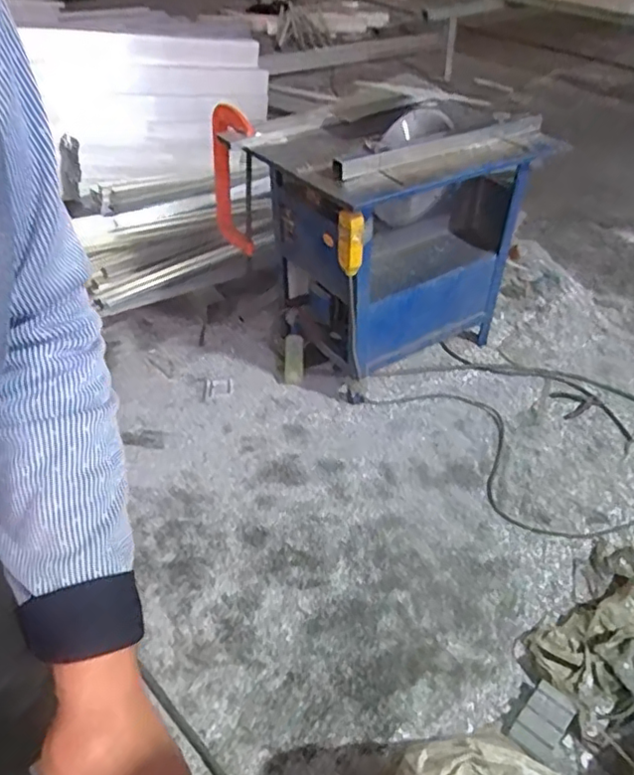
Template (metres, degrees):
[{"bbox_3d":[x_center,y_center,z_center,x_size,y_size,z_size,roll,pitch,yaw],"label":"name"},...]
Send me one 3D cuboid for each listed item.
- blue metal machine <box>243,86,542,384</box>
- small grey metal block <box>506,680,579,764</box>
[{"bbox_3d":[0.189,-0.382,1.687,0.582,0.667,0.511,-33,52,-31],"label":"blue metal machine"},{"bbox_3d":[0.405,0.601,1.101,0.075,0.025,0.132,33,51,31],"label":"small grey metal block"}]

